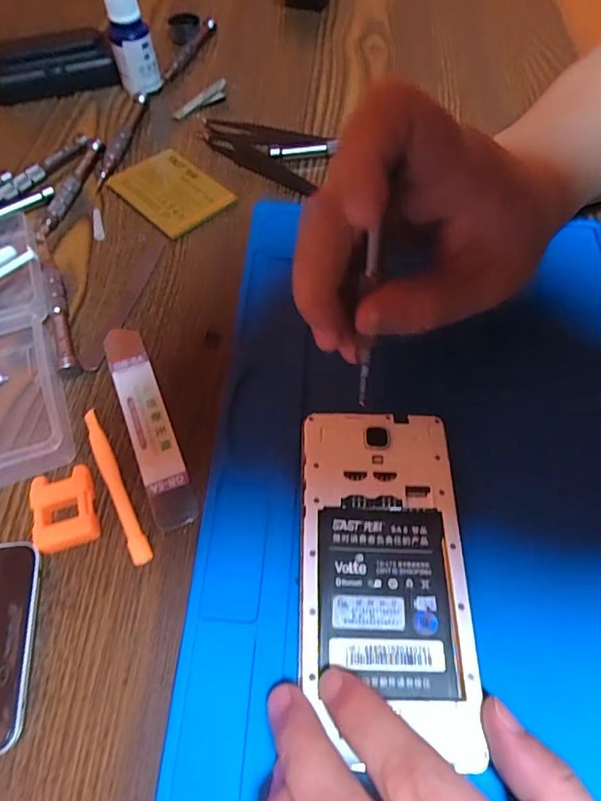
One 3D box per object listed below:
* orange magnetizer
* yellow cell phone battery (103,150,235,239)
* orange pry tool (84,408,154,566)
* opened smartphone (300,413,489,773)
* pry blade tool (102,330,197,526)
[{"bbox_3d":[-0.106,0.050,0.215,0.026,0.013,0.035,-18,63,-10],"label":"orange magnetizer"},{"bbox_3d":[-0.088,-0.144,0.324,0.073,0.006,0.055,41,68,19],"label":"yellow cell phone battery"},{"bbox_3d":[-0.089,0.039,0.225,0.009,0.006,0.082,-26,65,-14],"label":"orange pry tool"},{"bbox_3d":[0.035,0.068,0.205,0.069,0.005,0.135,1,62,0],"label":"opened smartphone"},{"bbox_3d":[-0.079,0.009,0.242,0.021,0.004,0.116,-21,64,-12],"label":"pry blade tool"}]

